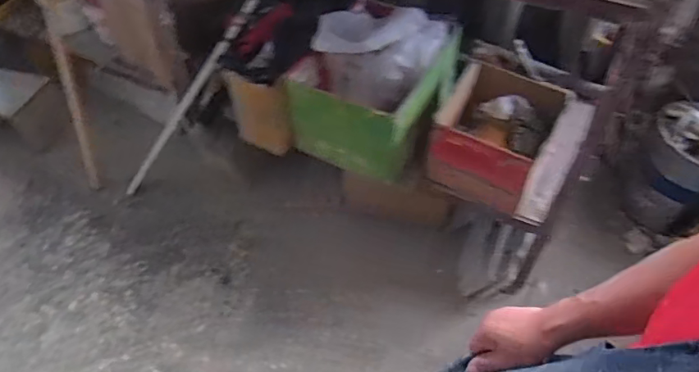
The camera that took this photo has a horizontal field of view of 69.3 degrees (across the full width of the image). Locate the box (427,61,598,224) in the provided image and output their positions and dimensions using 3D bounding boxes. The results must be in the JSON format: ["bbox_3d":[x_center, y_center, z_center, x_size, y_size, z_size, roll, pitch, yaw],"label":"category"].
[{"bbox_3d":[0.399,-0.105,1.334,0.332,0.224,0.302,22,55,17],"label":"box"}]

